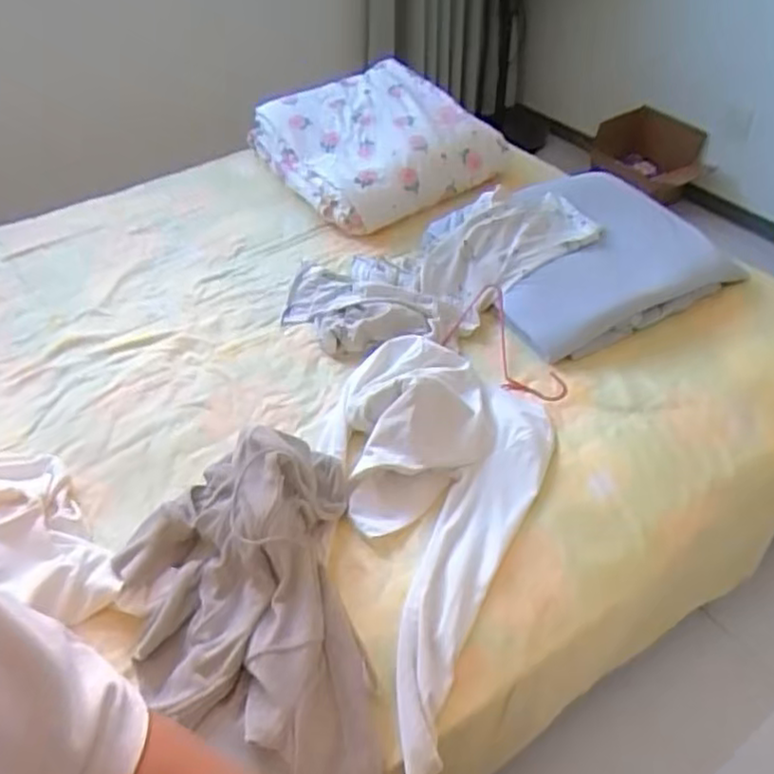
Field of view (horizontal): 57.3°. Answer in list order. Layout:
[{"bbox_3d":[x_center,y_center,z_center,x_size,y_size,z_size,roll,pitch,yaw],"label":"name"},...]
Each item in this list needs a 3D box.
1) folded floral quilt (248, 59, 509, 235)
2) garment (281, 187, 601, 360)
[{"bbox_3d":[-0.031,-0.603,1.727,0.461,0.197,0.483,-25,49,-22],"label":"folded floral quilt"},{"bbox_3d":[0.113,-0.234,1.406,0.625,0.098,0.319,-17,47,-15],"label":"garment"}]

